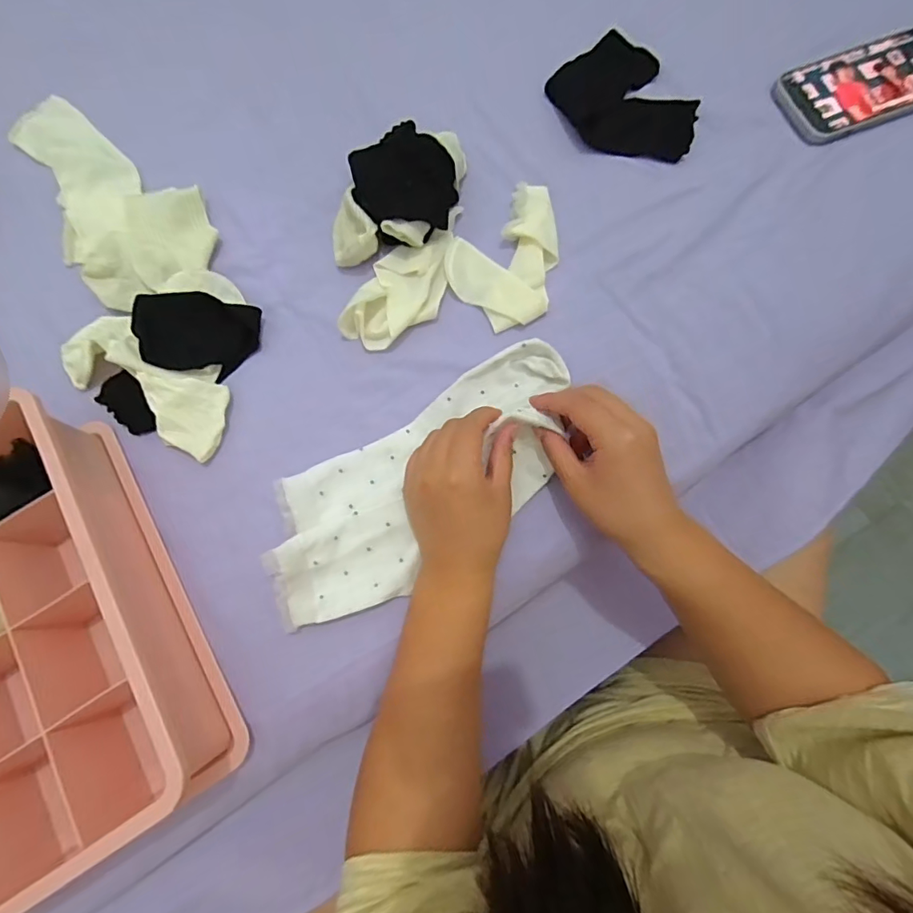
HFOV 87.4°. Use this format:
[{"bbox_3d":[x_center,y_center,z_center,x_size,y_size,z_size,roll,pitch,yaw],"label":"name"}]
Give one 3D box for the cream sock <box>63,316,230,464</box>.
[{"bbox_3d":[-0.254,-0.064,0.388,0.163,0.026,0.069,28,80,9],"label":"cream sock"}]

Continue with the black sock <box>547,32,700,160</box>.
[{"bbox_3d":[0.157,-0.331,0.442,0.108,0.012,0.149,-27,77,-3],"label":"black sock"}]

